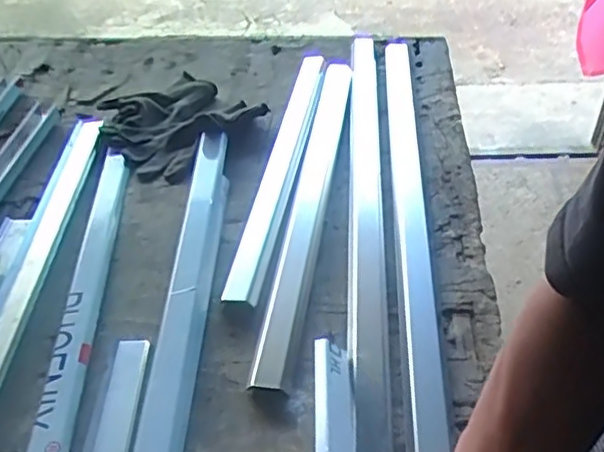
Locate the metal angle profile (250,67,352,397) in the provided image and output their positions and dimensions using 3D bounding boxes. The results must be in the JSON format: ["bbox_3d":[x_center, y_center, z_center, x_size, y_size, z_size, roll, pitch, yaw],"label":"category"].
[{"bbox_3d":[0.013,-0.051,0.859,0.046,0.031,0.622,4,42,8],"label":"metal angle profile"}]

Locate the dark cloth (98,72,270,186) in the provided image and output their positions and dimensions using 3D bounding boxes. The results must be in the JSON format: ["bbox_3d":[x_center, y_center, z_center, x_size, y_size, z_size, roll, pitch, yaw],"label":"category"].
[{"bbox_3d":[-0.206,-0.167,0.990,0.207,0.031,0.232,-35,51,-30],"label":"dark cloth"}]

